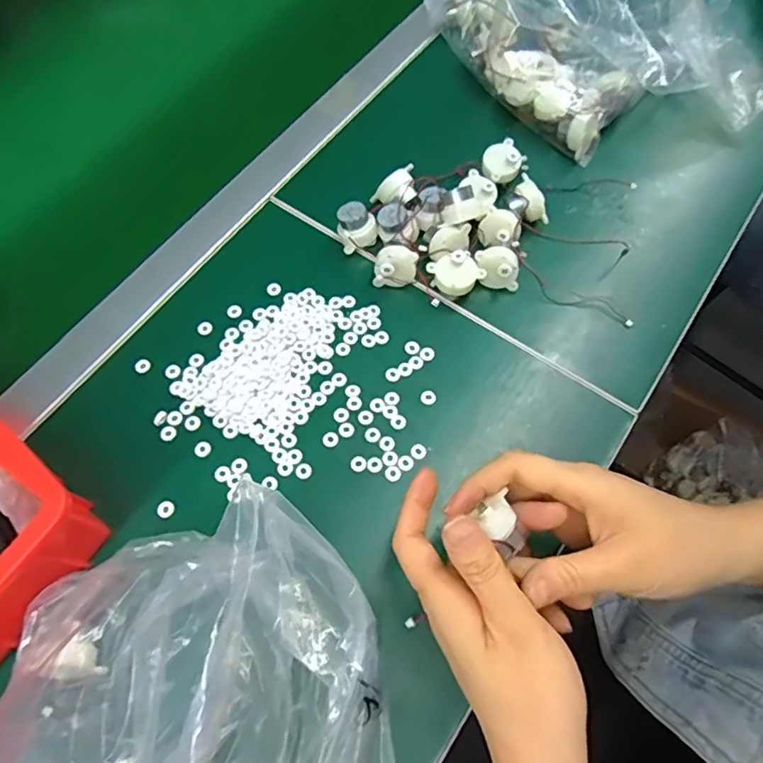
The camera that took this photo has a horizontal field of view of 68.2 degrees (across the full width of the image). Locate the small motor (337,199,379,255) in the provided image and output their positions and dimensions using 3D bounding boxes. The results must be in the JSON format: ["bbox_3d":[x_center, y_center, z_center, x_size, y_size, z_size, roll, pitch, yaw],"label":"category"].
[{"bbox_3d":[-0.020,-0.124,0.459,0.031,0.032,0.031,0,65,0],"label":"small motor"}]

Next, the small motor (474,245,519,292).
[{"bbox_3d":[0.091,-0.089,0.442,0.034,0.026,0.032,5,102,6],"label":"small motor"}]

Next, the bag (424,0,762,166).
[{"bbox_3d":[0.205,-0.340,0.503,0.255,0.137,0.230,-13,66,-5],"label":"bag"}]

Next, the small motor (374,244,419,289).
[{"bbox_3d":[0.011,-0.088,0.443,0.034,0.031,0.024,4,66,3],"label":"small motor"}]

